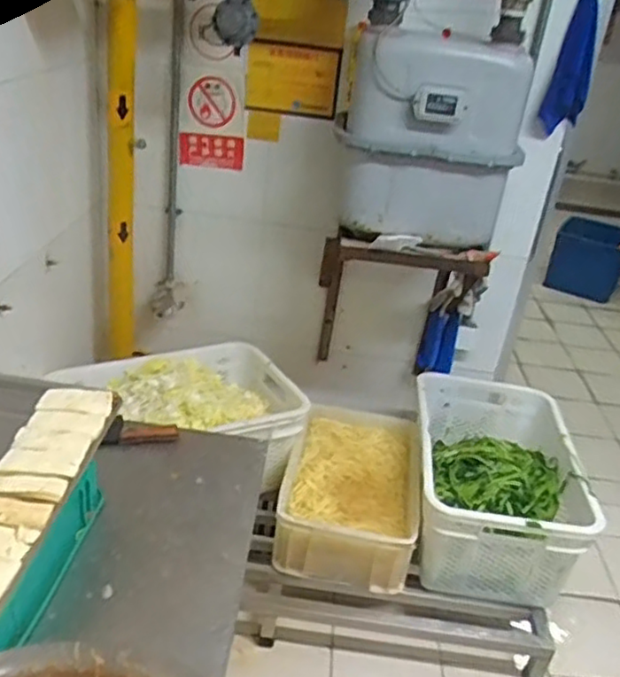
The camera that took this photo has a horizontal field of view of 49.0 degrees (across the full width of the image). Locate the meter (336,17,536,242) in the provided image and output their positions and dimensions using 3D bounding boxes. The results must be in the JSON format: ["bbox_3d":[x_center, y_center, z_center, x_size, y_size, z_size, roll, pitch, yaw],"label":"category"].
[{"bbox_3d":[0.331,-0.535,1.857,0.471,0.522,0.384,11,28,7],"label":"meter"}]

